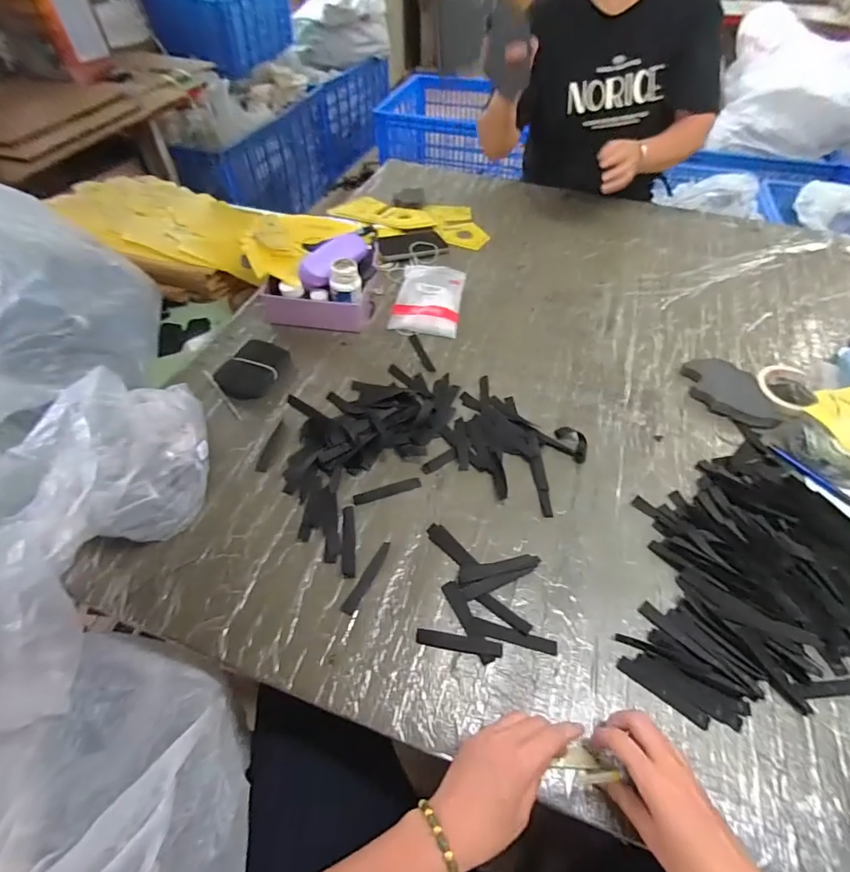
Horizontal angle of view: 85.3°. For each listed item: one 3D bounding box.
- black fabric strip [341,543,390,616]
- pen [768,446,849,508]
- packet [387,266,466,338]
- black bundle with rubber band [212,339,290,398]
[{"bbox_3d":[-0.066,0.164,0.539,0.015,0.004,0.093,21,54,15],"label":"black fabric strip"},{"bbox_3d":[0.534,0.059,0.627,0.014,0.007,0.135,-27,57,-20],"label":"pen"},{"bbox_3d":[0.007,-0.253,0.854,0.118,0.028,0.174,7,52,5],"label":"packet"},{"bbox_3d":[-0.269,-0.109,0.725,0.080,0.030,0.122,19,54,14],"label":"black bundle with rubber band"}]

